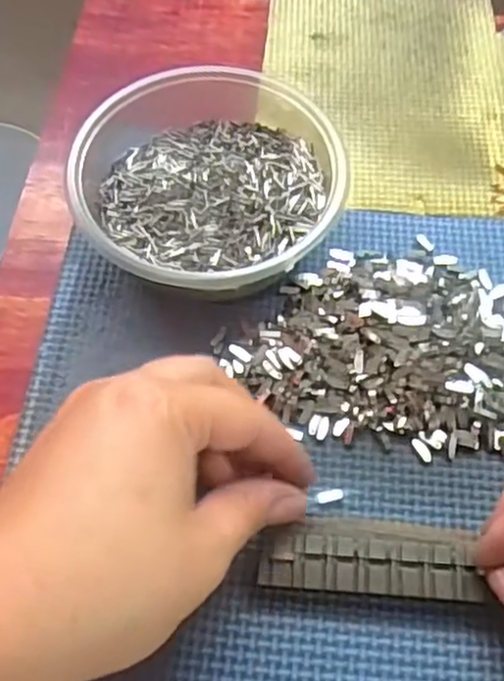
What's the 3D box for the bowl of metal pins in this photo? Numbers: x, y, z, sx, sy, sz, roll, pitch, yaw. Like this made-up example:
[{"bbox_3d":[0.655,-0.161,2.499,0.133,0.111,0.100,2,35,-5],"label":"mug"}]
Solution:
[{"bbox_3d":[-0.022,-0.068,0.311,0.113,0.050,0.123,-26,66,-14],"label":"bowl of metal pins"}]

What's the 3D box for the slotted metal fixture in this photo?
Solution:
[{"bbox_3d":[0.043,0.078,0.253,0.078,0.012,0.028,3,62,1],"label":"slotted metal fixture"}]

